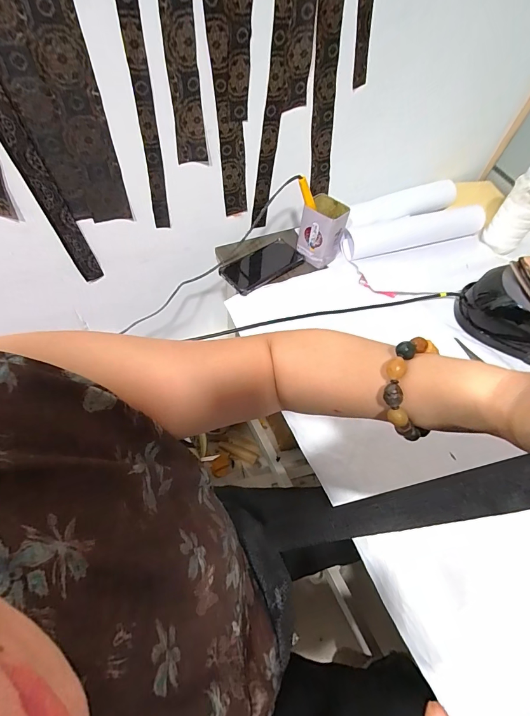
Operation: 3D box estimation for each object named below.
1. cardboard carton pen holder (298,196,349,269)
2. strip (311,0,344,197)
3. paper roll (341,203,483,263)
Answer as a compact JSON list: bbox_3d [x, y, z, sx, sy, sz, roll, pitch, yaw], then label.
[{"bbox_3d":[0.112,-0.244,0.702,0.078,0.111,0.070,28,60,15],"label":"cardboard carton pen holder"},{"bbox_3d":[0.099,-0.439,0.594,0.044,0.387,0.011,-21,63,-6],"label":"strip"},{"bbox_3d":[0.318,-0.272,0.763,0.330,0.049,0.065,-15,58,-12],"label":"paper roll"}]

